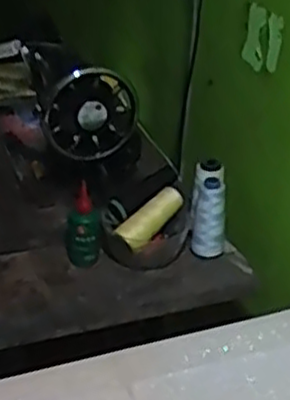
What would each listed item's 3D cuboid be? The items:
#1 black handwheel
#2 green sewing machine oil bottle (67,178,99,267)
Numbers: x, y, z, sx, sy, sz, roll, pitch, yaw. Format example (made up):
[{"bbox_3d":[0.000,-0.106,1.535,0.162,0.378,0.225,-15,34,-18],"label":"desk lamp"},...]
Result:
[{"bbox_3d":[-0.079,-0.122,1.051,0.135,0.129,0.049,-20,30,-16],"label":"black handwheel"},{"bbox_3d":[-0.082,0.034,0.986,0.044,0.107,0.035,-7,30,-17],"label":"green sewing machine oil bottle"}]

